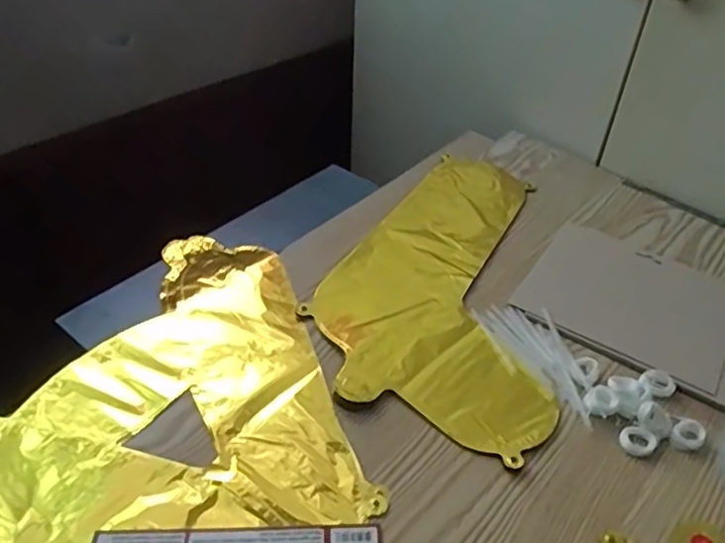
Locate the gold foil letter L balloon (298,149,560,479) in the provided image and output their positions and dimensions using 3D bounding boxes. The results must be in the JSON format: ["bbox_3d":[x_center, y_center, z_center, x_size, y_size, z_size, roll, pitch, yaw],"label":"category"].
[{"bbox_3d":[0.102,-0.005,0.633,0.225,0.007,0.402,17,43,16],"label":"gold foil letter L balloon"}]

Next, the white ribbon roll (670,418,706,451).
[{"bbox_3d":[0.257,0.128,0.487,0.022,0.008,0.029,33,49,30],"label":"white ribbon roll"}]

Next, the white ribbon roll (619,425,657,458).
[{"bbox_3d":[0.216,0.133,0.484,0.026,0.006,0.024,2,41,-1],"label":"white ribbon roll"}]

